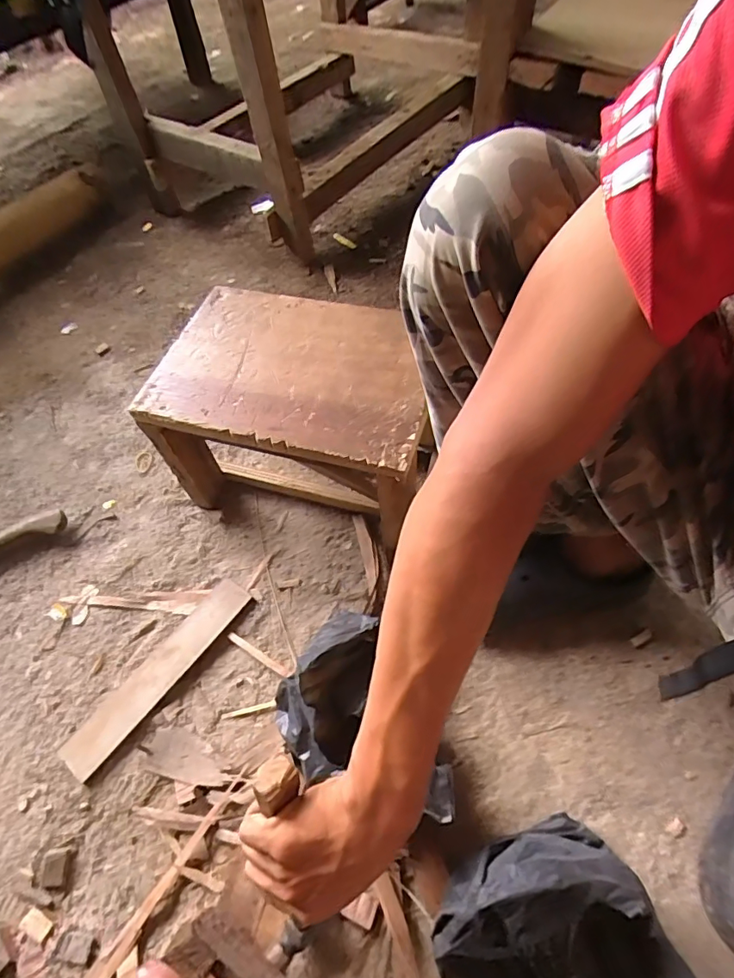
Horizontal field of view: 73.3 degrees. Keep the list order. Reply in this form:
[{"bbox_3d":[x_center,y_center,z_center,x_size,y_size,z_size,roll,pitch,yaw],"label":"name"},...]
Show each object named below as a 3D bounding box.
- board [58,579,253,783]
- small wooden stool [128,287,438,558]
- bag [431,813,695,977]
[{"bbox_3d":[-0.252,0.221,0.607,0.051,0.016,0.259,32,63,19],"label":"board"},{"bbox_3d":[-0.080,-0.094,0.660,0.313,0.206,0.233,14,61,12],"label":"small wooden stool"},{"bbox_3d":[0.157,0.385,0.409,0.186,0.101,0.164,-13,58,-7],"label":"bag"}]

